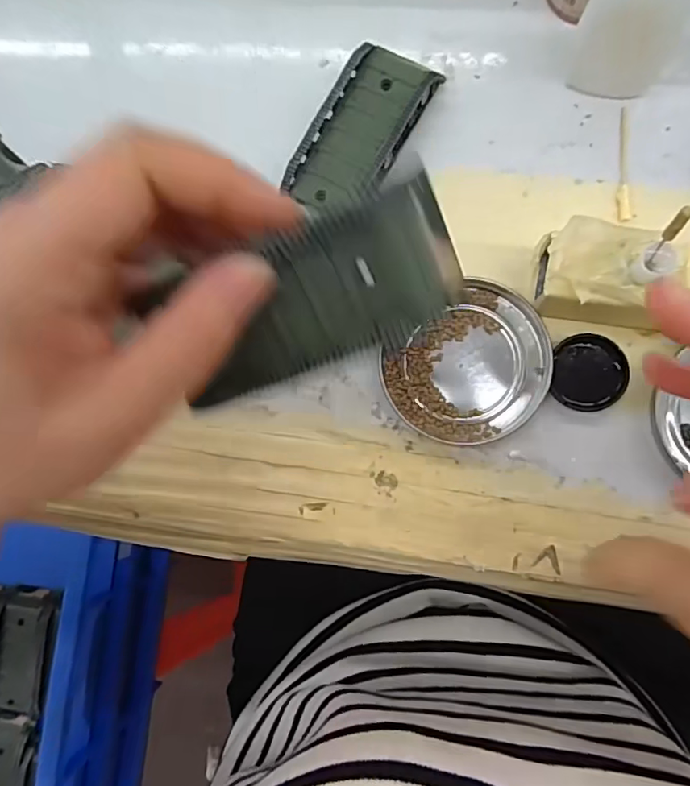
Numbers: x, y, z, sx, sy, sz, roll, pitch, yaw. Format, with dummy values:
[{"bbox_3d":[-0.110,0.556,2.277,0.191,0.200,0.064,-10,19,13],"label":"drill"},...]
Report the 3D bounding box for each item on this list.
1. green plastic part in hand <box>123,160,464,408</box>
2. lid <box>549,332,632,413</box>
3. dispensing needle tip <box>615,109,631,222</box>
[{"bbox_3d":[-0.012,-0.028,0.153,0.087,0.009,0.045,-19,120,8],"label":"green plastic part in hand"},{"bbox_3d":[0.115,-0.010,0.250,0.031,0.011,0.036,8,85,8],"label":"lid"},{"bbox_3d":[0.137,-0.113,0.260,0.006,0.004,0.059,1,84,8],"label":"dispensing needle tip"}]

